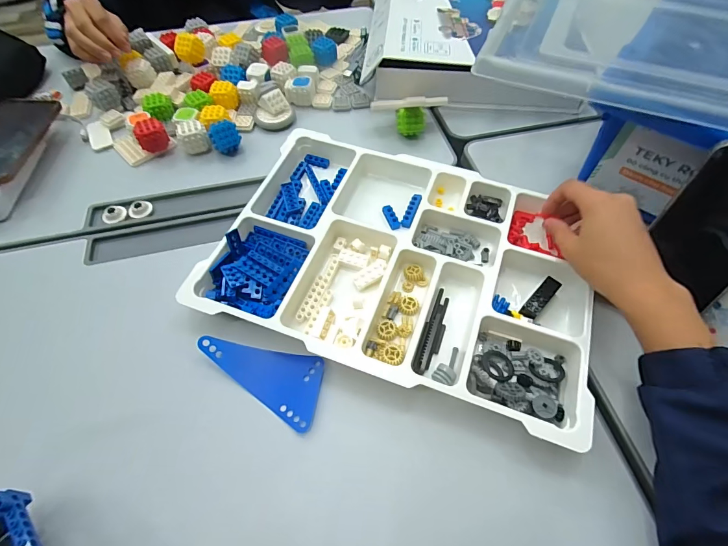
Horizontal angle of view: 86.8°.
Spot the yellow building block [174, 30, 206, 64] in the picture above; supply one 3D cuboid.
[{"bbox_3d":[-0.263,-0.338,0.580,0.043,0.043,0.039,-22,60,-13],"label":"yellow building block"}]

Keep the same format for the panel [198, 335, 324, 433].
[{"bbox_3d":[-0.099,0.100,0.353,0.114,0.006,0.063,10,67,0],"label":"panel"}]

